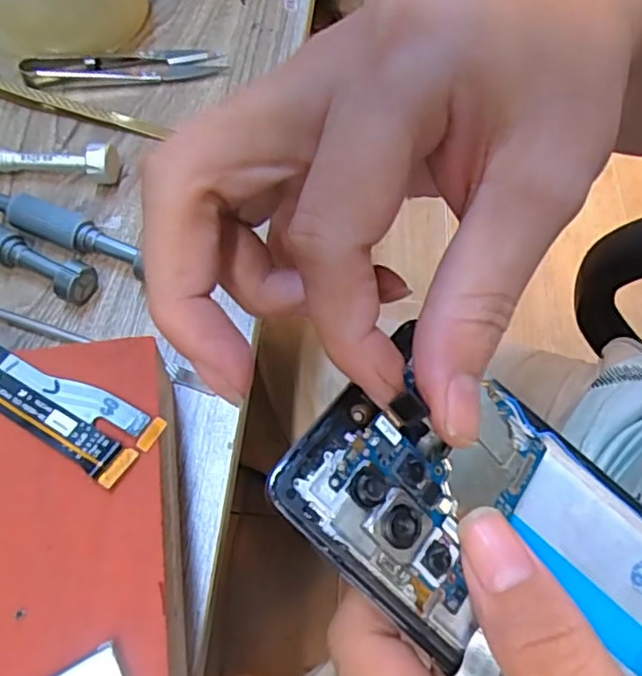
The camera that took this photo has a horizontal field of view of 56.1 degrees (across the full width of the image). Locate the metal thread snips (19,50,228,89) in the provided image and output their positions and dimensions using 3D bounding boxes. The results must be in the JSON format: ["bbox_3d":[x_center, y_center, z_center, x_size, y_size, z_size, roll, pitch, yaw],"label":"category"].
[{"bbox_3d":[-0.103,-0.144,0.319,0.101,0.011,0.020,-11,64,-9],"label":"metal thread snips"}]

